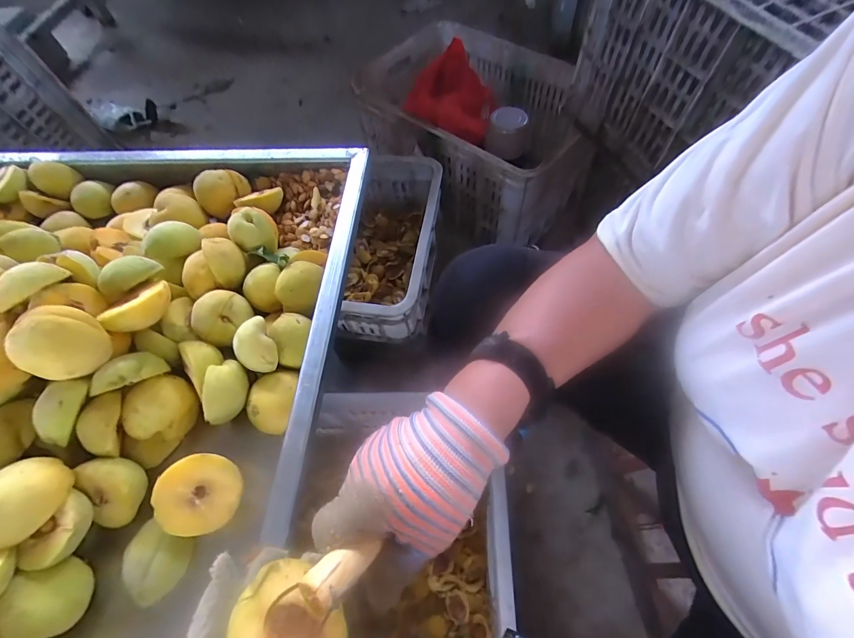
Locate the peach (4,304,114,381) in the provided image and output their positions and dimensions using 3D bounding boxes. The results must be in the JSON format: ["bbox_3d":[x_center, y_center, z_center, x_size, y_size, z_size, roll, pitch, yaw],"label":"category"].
[{"bbox_3d":[-0.316,0.021,0.330,0.052,0.047,0.053,6,62,8],"label":"peach"}]

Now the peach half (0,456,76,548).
[{"bbox_3d":[-0.325,0.144,0.306,0.062,0.023,0.050,-43,110,-29],"label":"peach half"}]

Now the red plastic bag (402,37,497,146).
[{"bbox_3d":[0.053,-0.467,0.801,0.168,0.102,0.211,2,61,5],"label":"red plastic bag"}]

